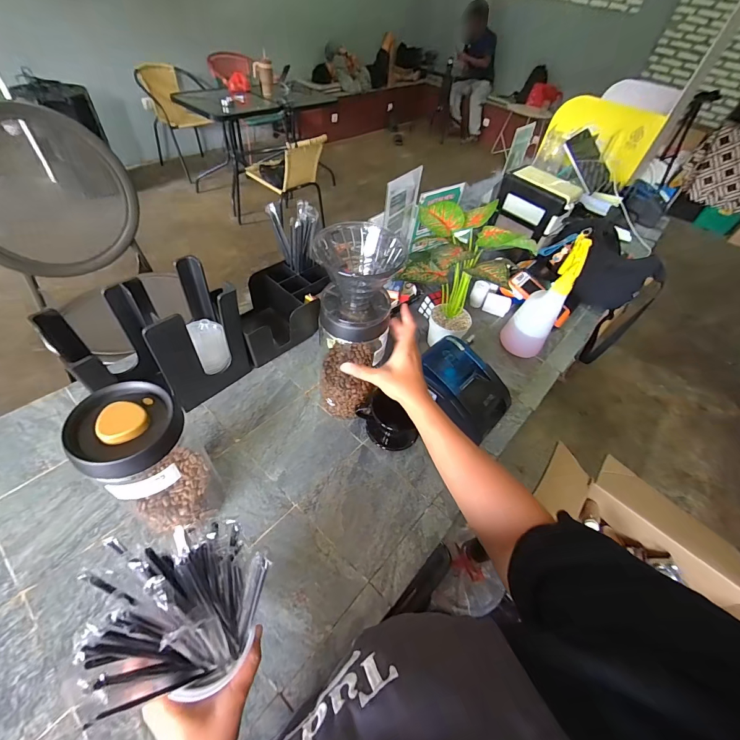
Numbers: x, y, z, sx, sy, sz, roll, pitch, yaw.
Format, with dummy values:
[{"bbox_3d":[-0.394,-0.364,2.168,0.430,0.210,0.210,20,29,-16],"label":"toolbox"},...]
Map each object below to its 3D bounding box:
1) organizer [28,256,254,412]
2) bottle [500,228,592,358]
[{"bbox_3d":[-0.330,-0.029,0.563,0.134,0.204,0.228,39,55,22],"label":"organizer"},{"bbox_3d":[0.359,-0.143,0.720,0.086,0.269,0.084,31,53,17],"label":"bottle"}]

